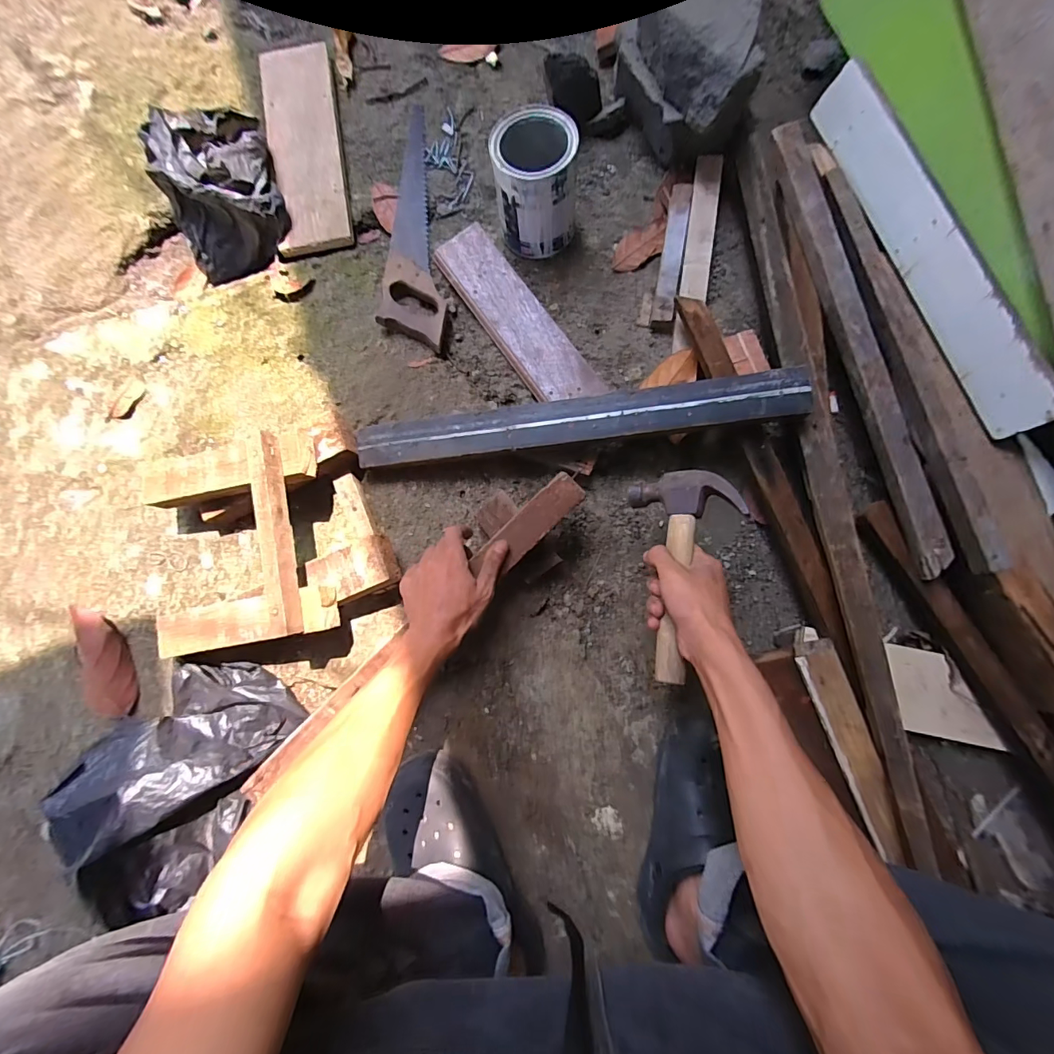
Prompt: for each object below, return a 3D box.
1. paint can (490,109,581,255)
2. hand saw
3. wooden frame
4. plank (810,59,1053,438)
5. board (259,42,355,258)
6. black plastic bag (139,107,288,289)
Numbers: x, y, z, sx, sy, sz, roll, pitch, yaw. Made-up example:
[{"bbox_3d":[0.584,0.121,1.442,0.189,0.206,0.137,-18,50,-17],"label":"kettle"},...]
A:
[{"bbox_3d":[0.012,-0.461,0.616,0.103,0.125,0.114,-4,81,2],"label":"paint can"},{"bbox_3d":[-0.163,-0.468,0.682,0.088,0.030,0.415,1,82,3],"label":"hand saw"},{"bbox_3d":[-0.334,0.020,0.566,0.293,0.118,0.258,-20,81,0],"label":"wooden frame"},{"bbox_3d":[0.489,-0.344,0.550,0.015,0.067,0.495,-17,80,-19],"label":"plank"},{"bbox_3d":[-0.349,-0.597,0.709,0.112,0.019,0.353,-10,81,1],"label":"board"},{"bbox_3d":[-0.471,-0.521,0.665,0.175,0.098,0.241,-20,81,0],"label":"black plastic bag"}]

